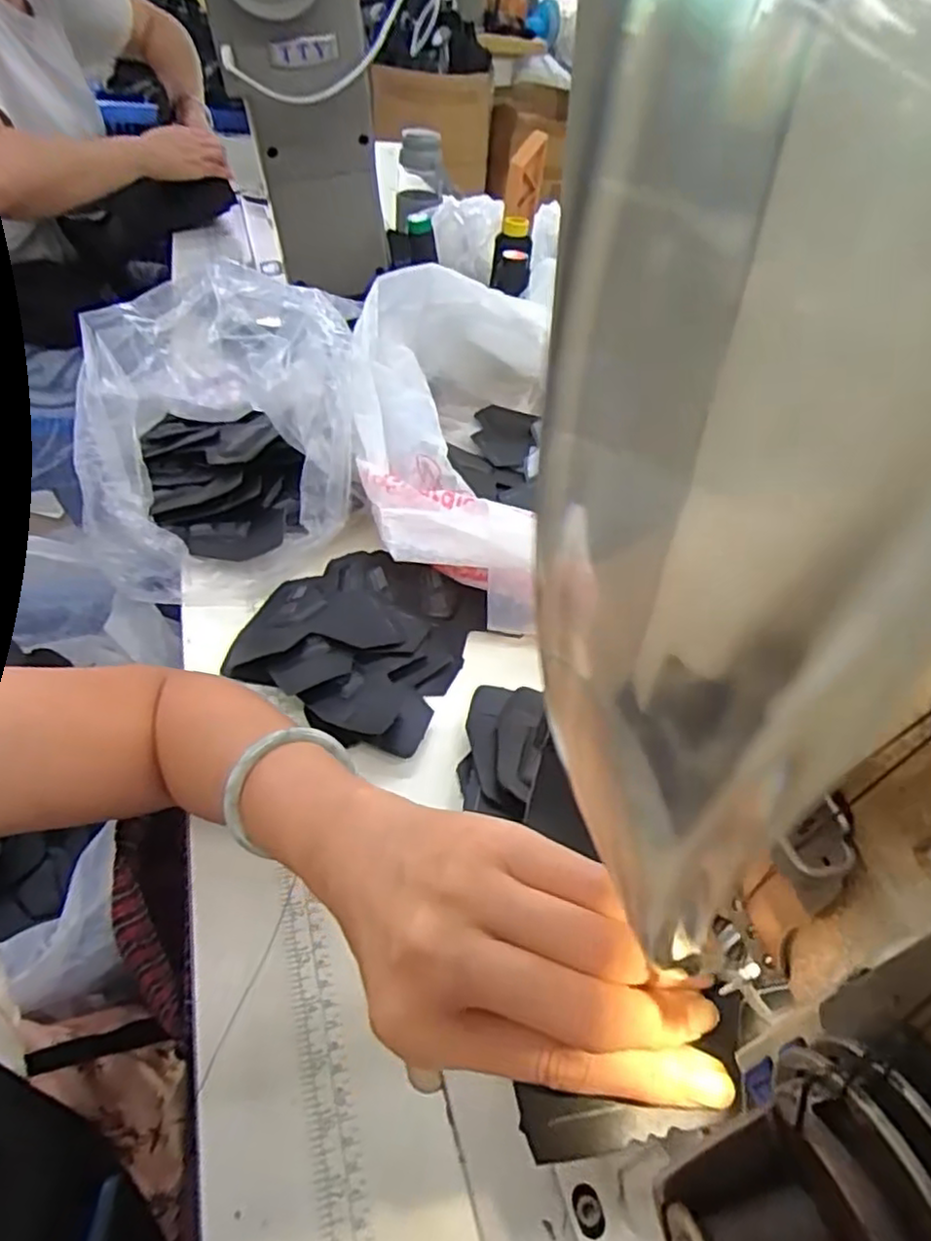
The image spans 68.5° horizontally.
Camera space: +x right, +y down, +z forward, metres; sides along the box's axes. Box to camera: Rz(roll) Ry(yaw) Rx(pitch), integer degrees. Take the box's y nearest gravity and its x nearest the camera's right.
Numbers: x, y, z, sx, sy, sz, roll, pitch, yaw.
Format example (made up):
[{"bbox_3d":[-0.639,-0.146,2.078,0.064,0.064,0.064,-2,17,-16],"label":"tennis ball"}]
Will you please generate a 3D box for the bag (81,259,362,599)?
[{"bbox_3d":[-0.202,-0.162,0.557,0.216,0.157,0.226,-5,46,-10],"label":"bag"}]

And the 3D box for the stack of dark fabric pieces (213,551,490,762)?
[{"bbox_3d":[-0.081,0.012,0.519,0.155,0.033,0.177,18,46,12],"label":"stack of dark fabric pieces"}]

